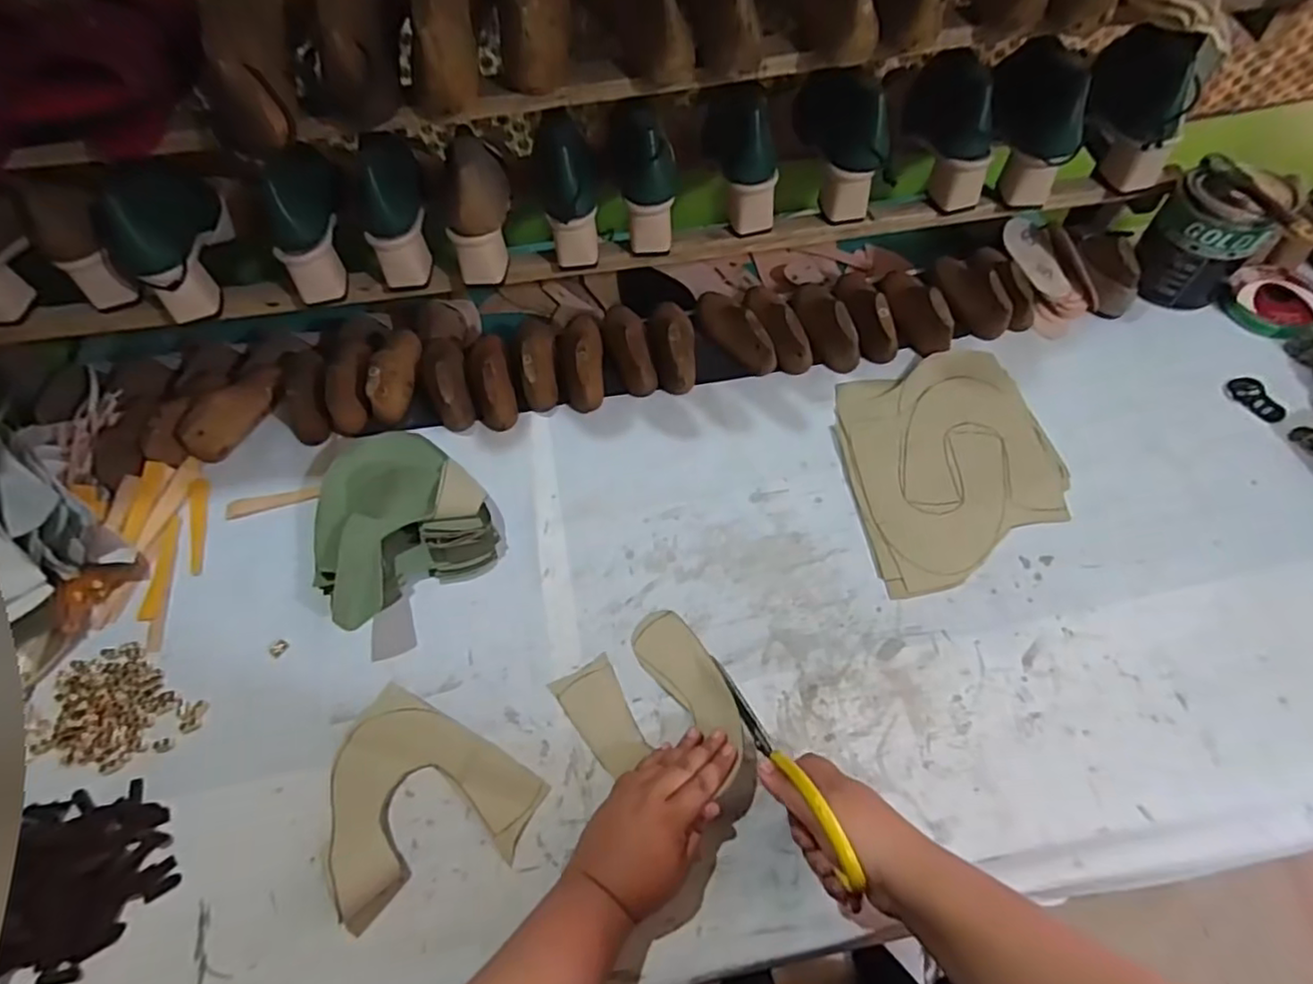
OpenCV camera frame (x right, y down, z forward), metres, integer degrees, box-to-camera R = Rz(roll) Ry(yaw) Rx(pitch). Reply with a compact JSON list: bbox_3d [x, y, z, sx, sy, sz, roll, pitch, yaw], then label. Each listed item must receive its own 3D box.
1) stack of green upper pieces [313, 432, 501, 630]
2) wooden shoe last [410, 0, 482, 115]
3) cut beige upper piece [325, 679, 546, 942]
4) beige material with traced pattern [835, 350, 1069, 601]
[{"bbox_3d":[-0.271,0.025,0.670,0.174,0.058,0.192,-37,65,-16],"label":"stack of green upper pieces"},{"bbox_3d":[-0.185,-0.430,0.565,0.061,0.076,0.234,-8,61,-1],"label":"wooden shoe last"},{"bbox_3d":[-0.206,0.264,0.538,0.179,0.032,0.157,24,65,16],"label":"cut beige upper piece"},{"bbox_3d":[0.310,-0.033,0.697,0.217,0.012,0.263,-10,62,-3],"label":"beige material with traced pattern"}]

